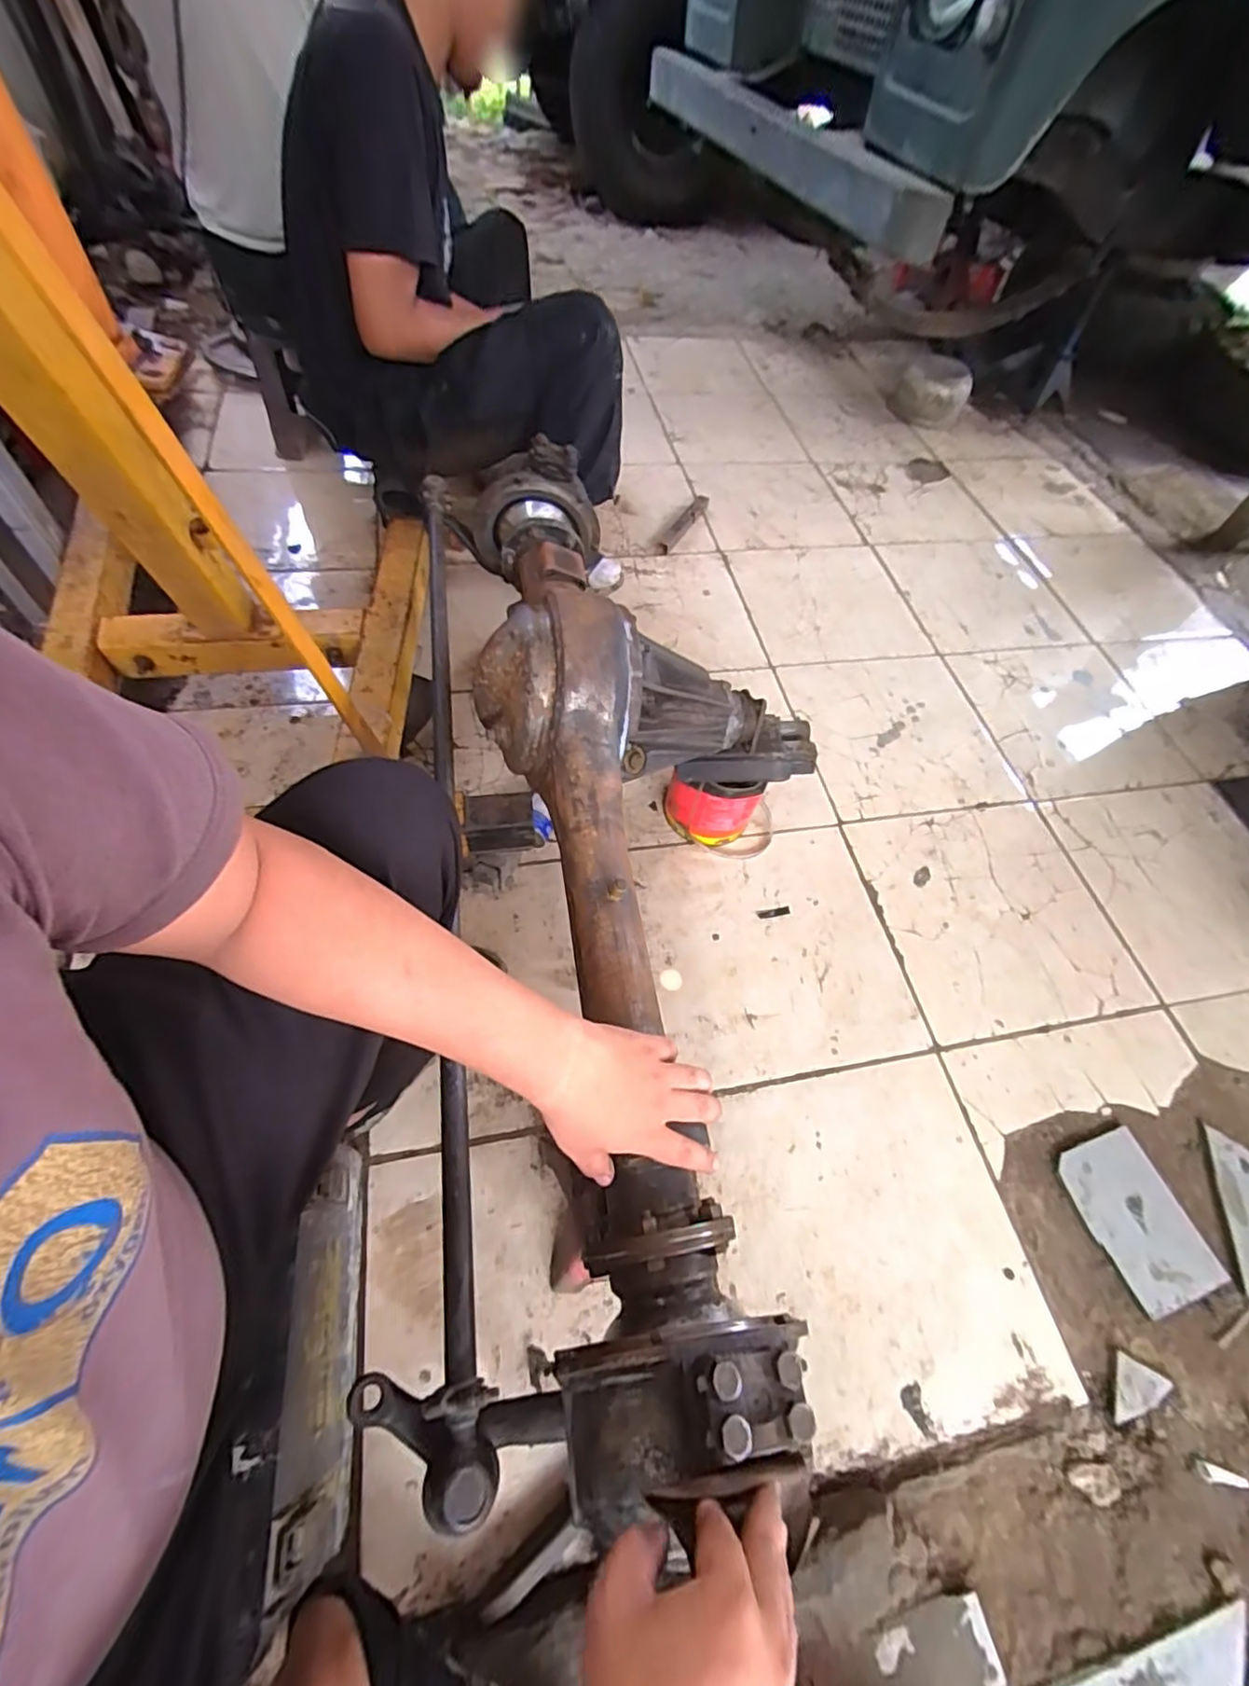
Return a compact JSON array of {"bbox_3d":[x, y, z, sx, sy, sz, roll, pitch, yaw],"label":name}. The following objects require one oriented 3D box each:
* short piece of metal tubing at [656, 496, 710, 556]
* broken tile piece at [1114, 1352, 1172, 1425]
[{"bbox_3d":[0.146,-0.781,1.530,0.039,0.023,0.222,30,61,13],"label":"short piece of metal tubing"},{"bbox_3d":[0.595,0.640,0.717,0.054,0.012,0.067,25,63,15],"label":"broken tile piece"}]

